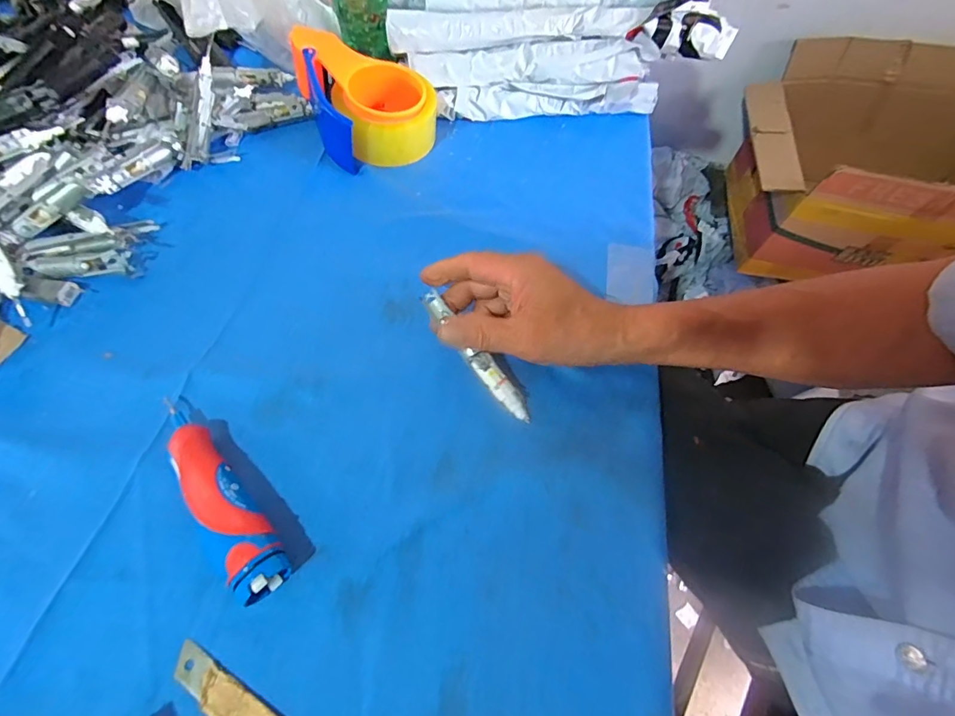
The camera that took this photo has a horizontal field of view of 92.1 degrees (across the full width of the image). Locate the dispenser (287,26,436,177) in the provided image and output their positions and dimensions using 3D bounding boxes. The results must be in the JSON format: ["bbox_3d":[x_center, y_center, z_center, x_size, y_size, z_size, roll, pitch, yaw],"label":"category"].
[{"bbox_3d":[-0.115,-0.275,0.478,0.113,0.065,0.148,-24,65,-14],"label":"dispenser"}]

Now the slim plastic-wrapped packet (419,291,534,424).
[{"bbox_3d":[-0.002,-0.003,0.351,0.017,0.012,0.125,-36,80,-19],"label":"slim plastic-wrapped packet"}]

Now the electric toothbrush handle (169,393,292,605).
[{"bbox_3d":[-0.170,0.087,0.304,0.032,0.029,0.147,-33,68,-18],"label":"electric toothbrush handle"}]

